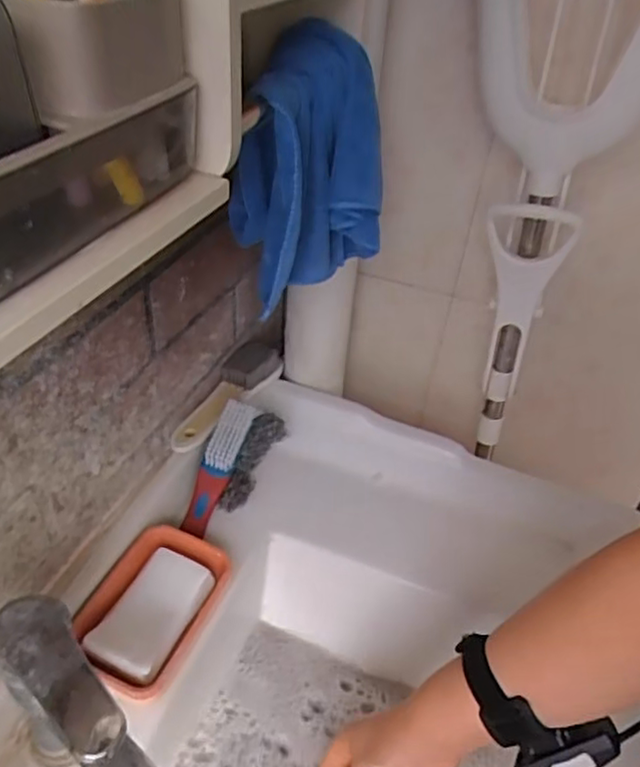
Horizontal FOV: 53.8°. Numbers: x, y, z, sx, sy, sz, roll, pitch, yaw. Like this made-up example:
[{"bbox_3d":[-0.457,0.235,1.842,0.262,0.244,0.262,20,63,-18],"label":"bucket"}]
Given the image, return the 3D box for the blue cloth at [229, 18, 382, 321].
[{"bbox_3d":[-0.007,-0.165,0.495,0.117,0.177,0.128,3,40,-5],"label":"blue cloth"}]

